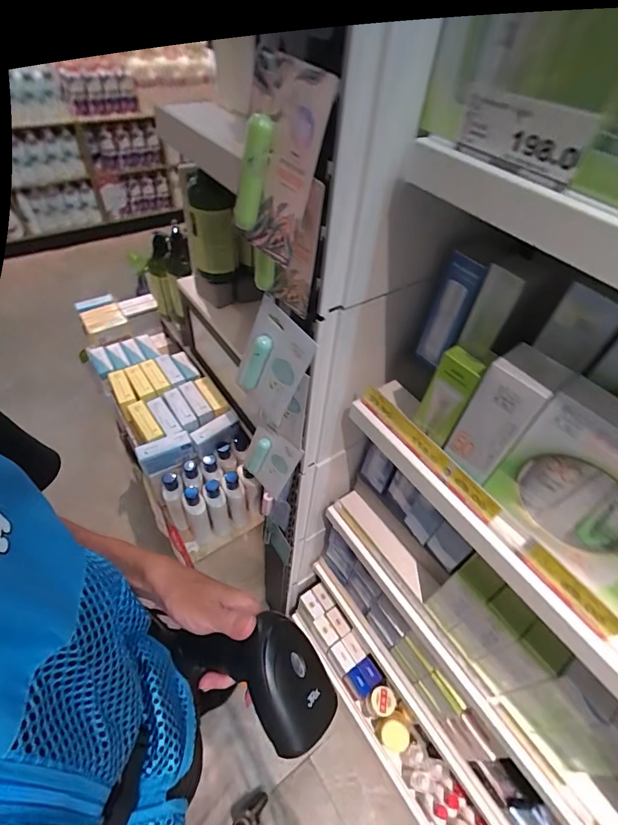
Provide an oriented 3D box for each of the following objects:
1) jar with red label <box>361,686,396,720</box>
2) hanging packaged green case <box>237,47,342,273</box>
[{"bbox_3d":[0.179,0.751,1.016,0.061,0.136,0.058,2,49,-3],"label":"jar with red label"},{"bbox_3d":[-0.027,-0.181,0.293,0.069,0.125,0.024,34,41,11],"label":"hanging packaged green case"}]

